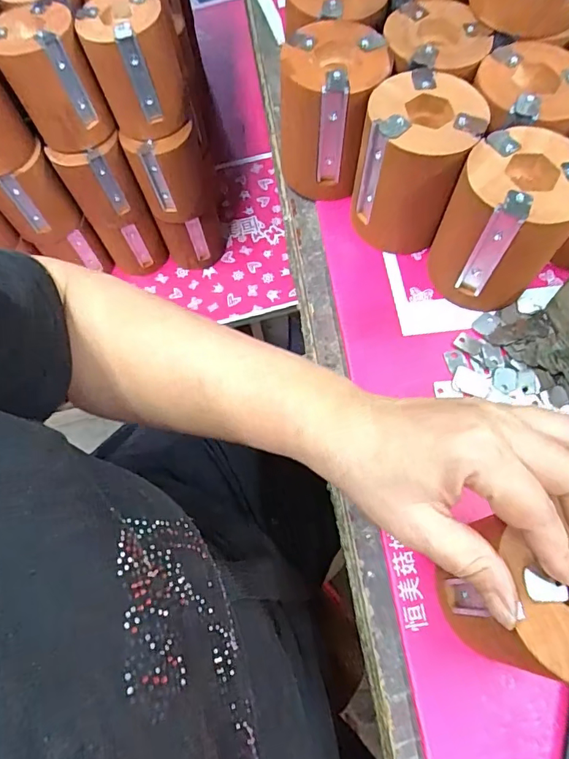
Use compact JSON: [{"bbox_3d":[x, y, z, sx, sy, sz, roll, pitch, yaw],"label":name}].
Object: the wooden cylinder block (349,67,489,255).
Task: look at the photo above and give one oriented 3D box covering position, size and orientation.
[{"bbox_3d":[0.096,-0.159,0.369,0.073,0.099,0.079,21,69,11],"label":"wooden cylinder block"}]

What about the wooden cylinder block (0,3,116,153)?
[{"bbox_3d":[-0.227,-0.294,0.482,0.077,0.102,0.075,-19,67,-6],"label":"wooden cylinder block"}]

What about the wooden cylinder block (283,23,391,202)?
[{"bbox_3d":[0.039,-0.214,0.391,0.072,0.100,0.079,9,68,7],"label":"wooden cylinder block"}]

